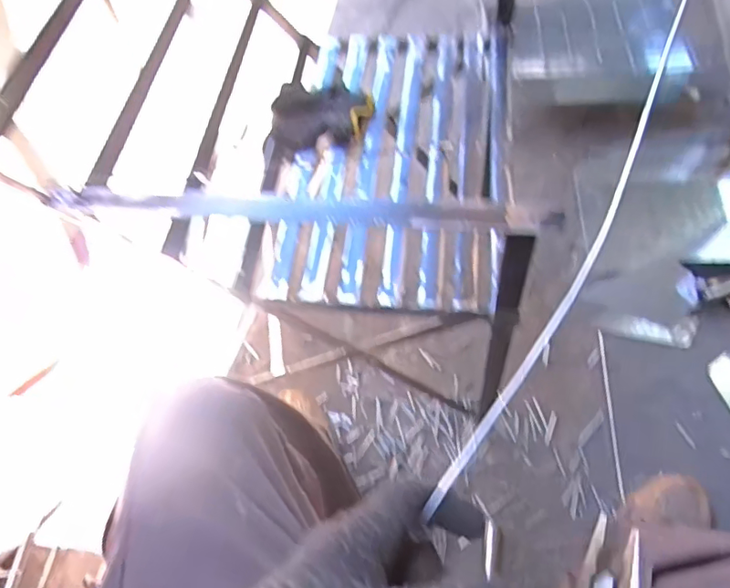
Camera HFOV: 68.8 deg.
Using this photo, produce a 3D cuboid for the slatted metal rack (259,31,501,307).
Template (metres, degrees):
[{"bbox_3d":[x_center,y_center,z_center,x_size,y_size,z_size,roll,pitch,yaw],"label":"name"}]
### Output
[{"bbox_3d":[0.038,-0.166,0.632,0.244,0.035,0.413,6,63,7],"label":"slatted metal rack"}]

